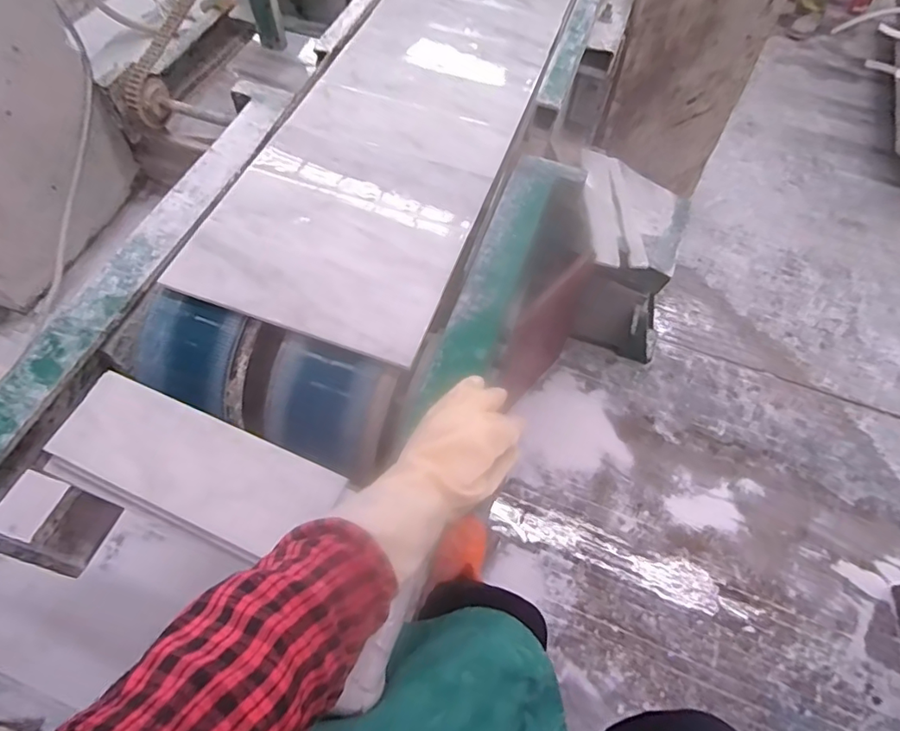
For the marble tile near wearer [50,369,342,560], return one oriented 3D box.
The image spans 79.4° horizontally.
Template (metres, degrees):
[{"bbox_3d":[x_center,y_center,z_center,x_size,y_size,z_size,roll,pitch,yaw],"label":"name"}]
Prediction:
[{"bbox_3d":[-0.266,0.101,0.563,0.296,0.021,0.101,22,62,9],"label":"marble tile near wearer"}]

